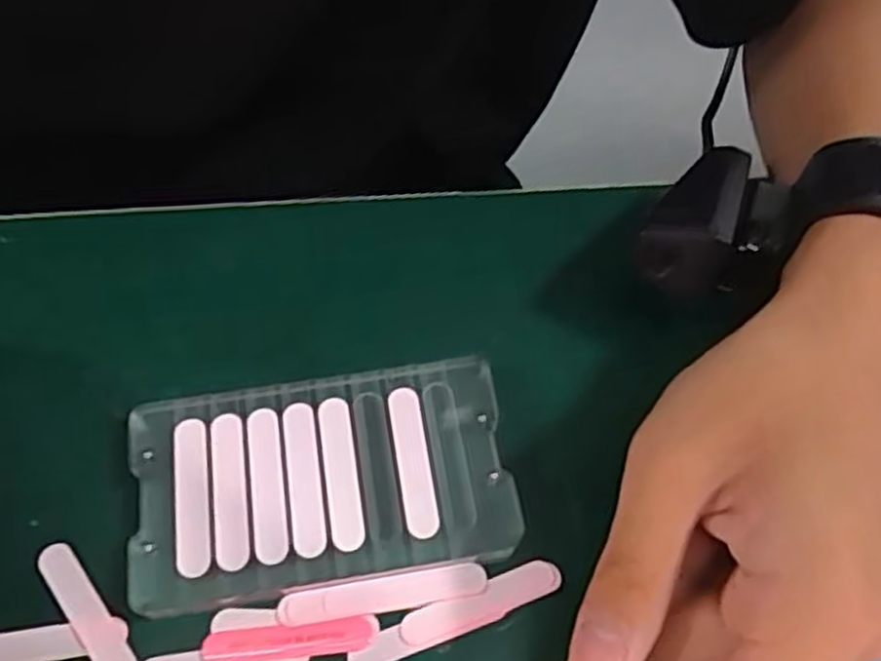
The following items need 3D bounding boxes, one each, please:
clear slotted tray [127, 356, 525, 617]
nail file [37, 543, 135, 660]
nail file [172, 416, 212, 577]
[{"bbox_3d":[-0.039,0.049,0.257,0.119,0.010,0.068,-8,65,-5],"label":"clear slotted tray"},{"bbox_3d":[-0.109,0.087,0.240,0.011,0.004,0.050,-37,70,-16],"label":"nail file"},{"bbox_3d":[-0.080,0.052,0.248,0.011,0.004,0.051,-9,65,-5],"label":"nail file"}]

